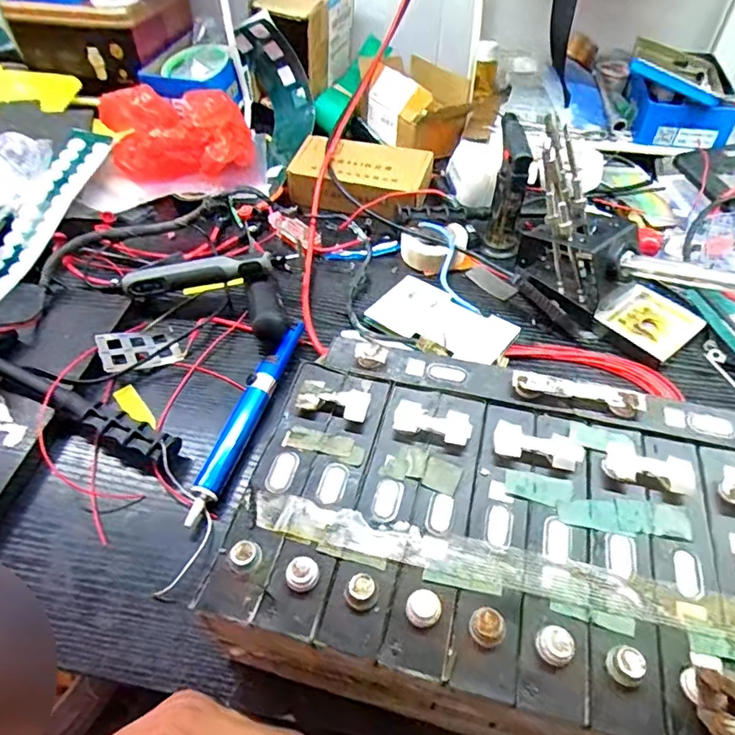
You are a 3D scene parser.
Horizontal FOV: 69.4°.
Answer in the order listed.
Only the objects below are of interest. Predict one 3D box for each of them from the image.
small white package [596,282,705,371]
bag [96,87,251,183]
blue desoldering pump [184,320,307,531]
[{"bbox_3d":[0.250,-0.040,0.475,0.081,0.013,0.070,-32,56,-24],"label":"small white package"},{"bbox_3d":[-0.212,-0.261,0.599,0.153,0.082,0.107,-13,50,-11],"label":"bag"},{"bbox_3d":[-0.090,0.035,0.411,0.018,0.023,0.184,13,51,12],"label":"blue desoldering pump"}]

